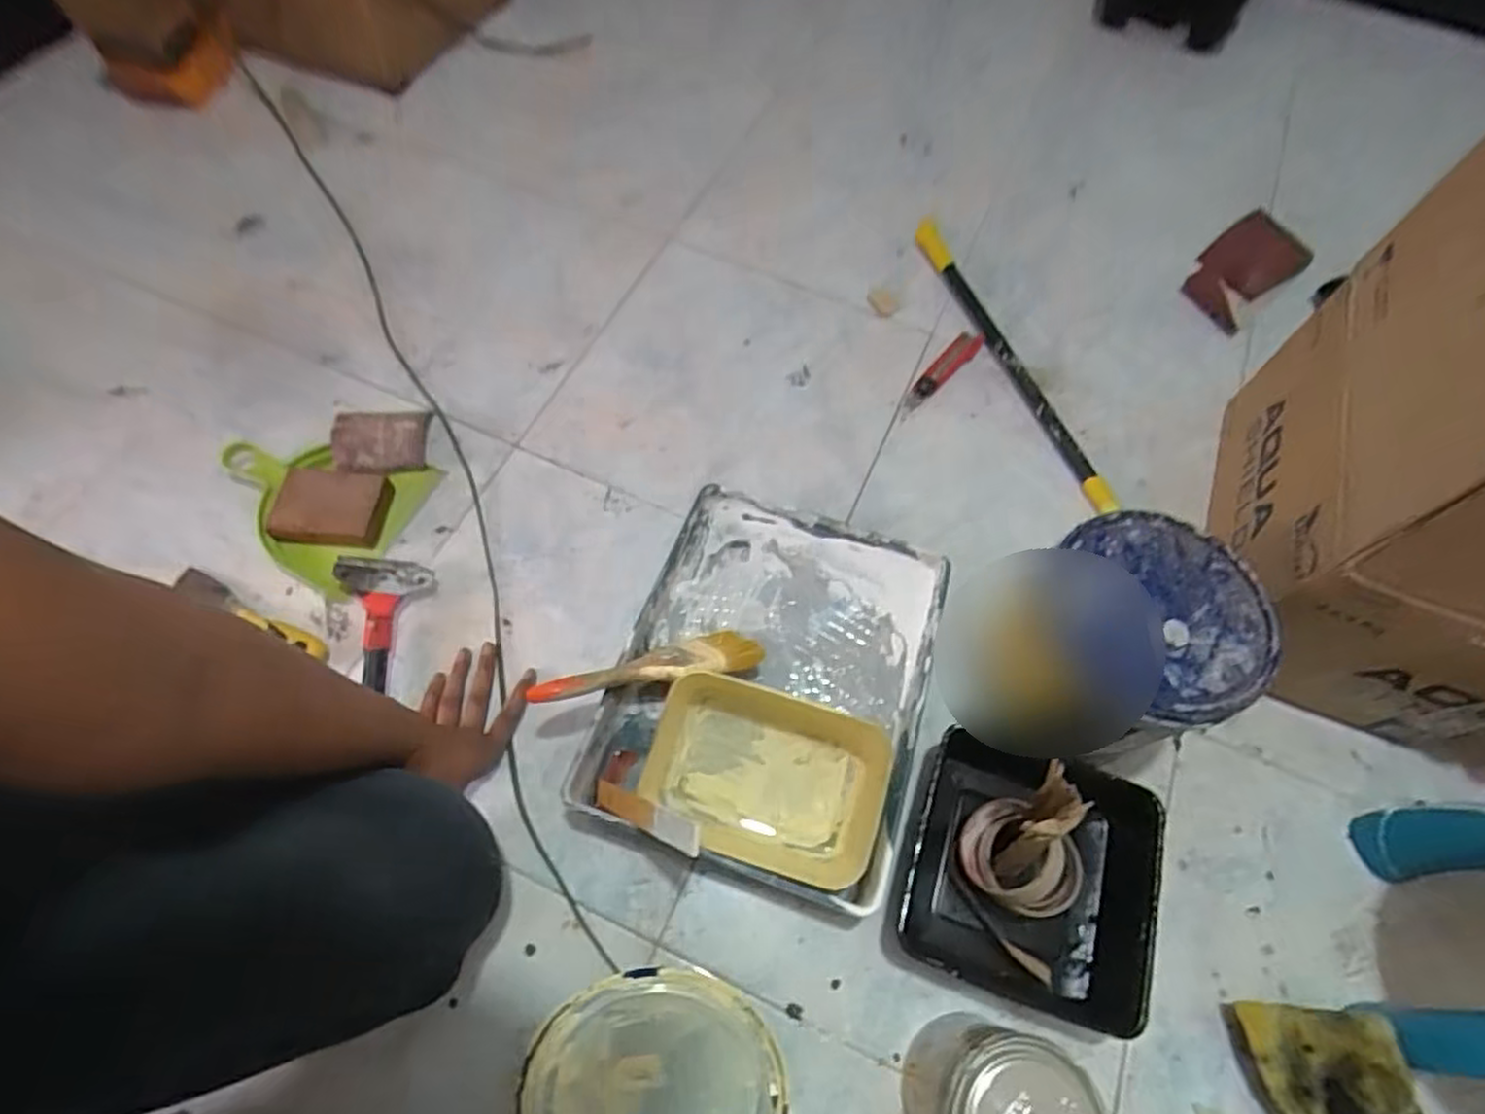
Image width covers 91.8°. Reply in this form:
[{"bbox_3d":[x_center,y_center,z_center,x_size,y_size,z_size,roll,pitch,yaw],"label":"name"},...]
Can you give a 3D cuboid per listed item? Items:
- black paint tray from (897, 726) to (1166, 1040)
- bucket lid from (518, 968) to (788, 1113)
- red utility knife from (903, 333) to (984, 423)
[{"bbox_3d":[0.245,0.272,0.624,0.209,0.073,0.202,19,64,6],"label":"black paint tray"},{"bbox_3d":[-0.057,0.355,0.485,0.169,0.174,0.010,-3,105,-23],"label":"bucket lid"},{"bbox_3d":[0.256,-0.235,0.921,0.032,0.012,0.187,36,67,14],"label":"red utility knife"}]

